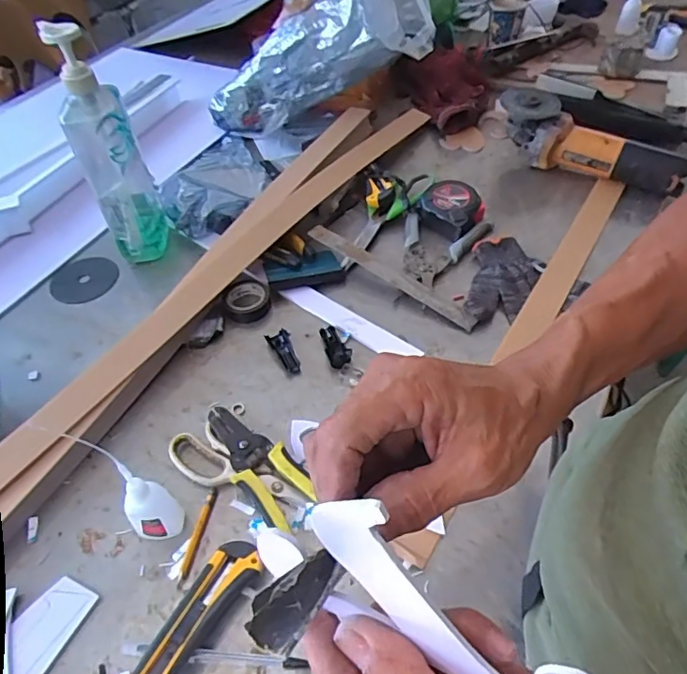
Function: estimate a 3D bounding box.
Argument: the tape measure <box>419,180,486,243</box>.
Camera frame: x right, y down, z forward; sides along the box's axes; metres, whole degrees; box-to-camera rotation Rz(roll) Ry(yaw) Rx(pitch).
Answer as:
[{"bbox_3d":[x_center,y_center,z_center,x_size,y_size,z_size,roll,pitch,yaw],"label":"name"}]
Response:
[{"bbox_3d":[0.156,-0.181,0.755,0.076,0.037,0.088,-29,53,-19],"label":"tape measure"}]

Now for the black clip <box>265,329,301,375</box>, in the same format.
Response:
[{"bbox_3d":[-0.067,0.018,0.624,0.025,0.009,0.064,-21,51,-13],"label":"black clip"}]

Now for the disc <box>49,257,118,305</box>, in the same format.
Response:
[{"bbox_3d":[-0.353,-0.078,0.734,0.088,0.006,0.088,-20,50,-12],"label":"disc"}]

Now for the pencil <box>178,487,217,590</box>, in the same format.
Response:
[{"bbox_3d":[-0.133,0.179,0.490,0.009,0.007,0.091,6,50,10],"label":"pencil"}]

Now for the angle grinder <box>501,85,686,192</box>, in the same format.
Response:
[{"bbox_3d":[0.366,-0.289,0.791,0.273,0.086,0.085,31,58,27],"label":"angle grinder"}]

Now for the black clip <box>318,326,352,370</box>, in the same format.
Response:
[{"bbox_3d":[-0.010,0.010,0.622,0.026,0.011,0.062,-18,50,-11],"label":"black clip"}]

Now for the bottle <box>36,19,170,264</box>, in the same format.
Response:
[{"bbox_3d":[-0.284,-0.218,0.659,0.070,0.286,0.089,-21,51,-13],"label":"bottle"}]

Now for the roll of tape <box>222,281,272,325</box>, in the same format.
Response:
[{"bbox_3d":[-0.120,-0.045,0.675,0.058,0.020,0.054,-2,49,3],"label":"roll of tape"}]

